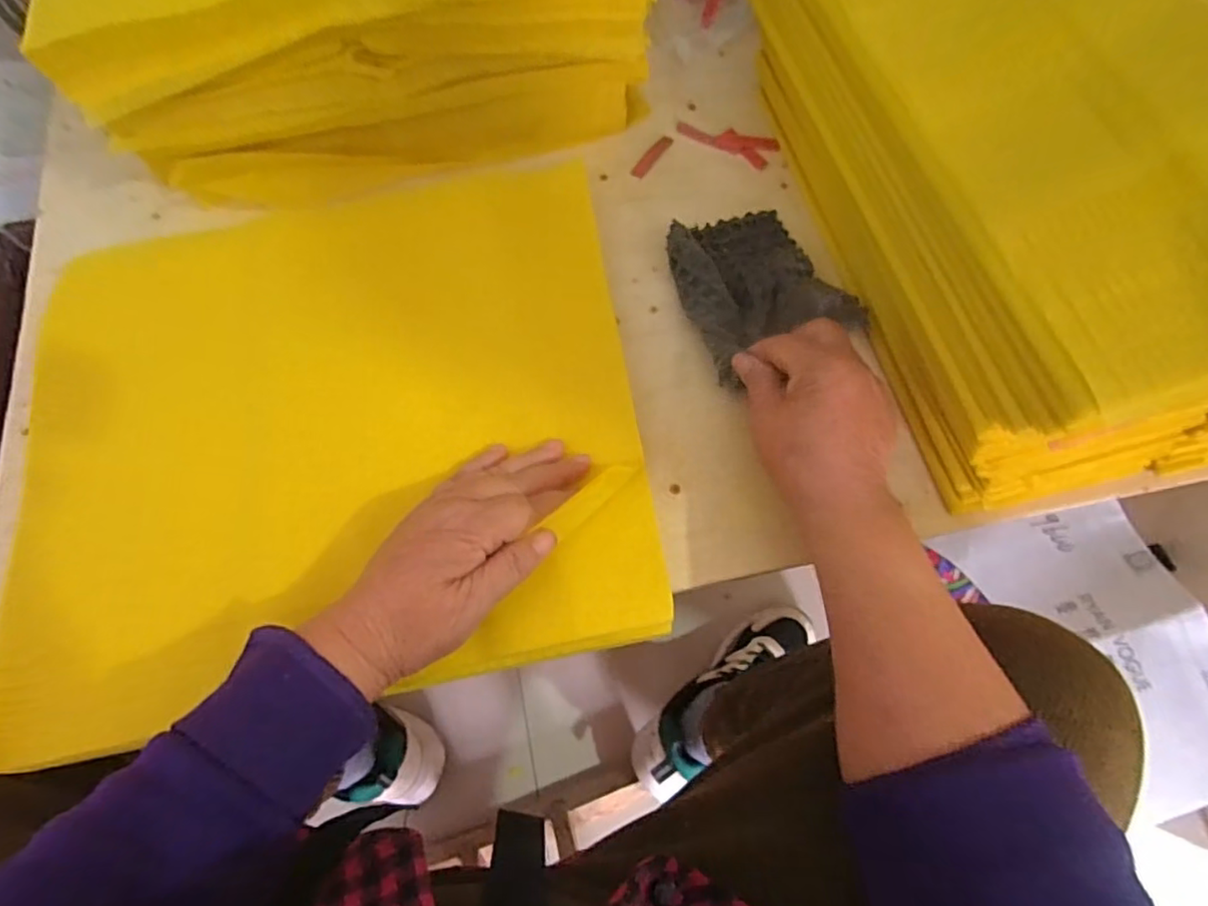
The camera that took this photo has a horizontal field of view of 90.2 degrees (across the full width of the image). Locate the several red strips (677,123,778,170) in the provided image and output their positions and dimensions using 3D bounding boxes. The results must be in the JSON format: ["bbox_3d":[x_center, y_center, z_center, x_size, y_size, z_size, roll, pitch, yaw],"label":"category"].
[{"bbox_3d":[0.098,-0.247,0.472,0.078,0.005,0.031,33,74,12],"label":"several red strips"}]

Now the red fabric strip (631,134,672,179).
[{"bbox_3d":[0.038,-0.232,0.469,0.011,0.004,0.046,34,74,12],"label":"red fabric strip"}]

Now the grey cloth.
[{"bbox_3d":[0.101,-0.116,0.409,0.105,0.031,0.120,-24,72,-8],"label":"grey cloth"}]

